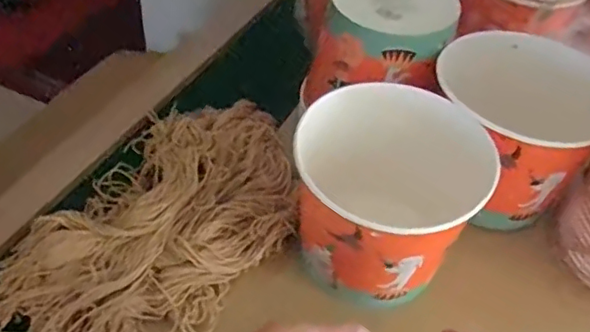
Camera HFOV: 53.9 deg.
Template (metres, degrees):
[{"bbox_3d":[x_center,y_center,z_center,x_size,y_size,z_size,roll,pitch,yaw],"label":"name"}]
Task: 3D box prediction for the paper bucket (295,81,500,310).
[{"bbox_3d":[0.067,0.030,0.496,0.138,0.136,0.142,3,45,-3],"label":"paper bucket"}]

